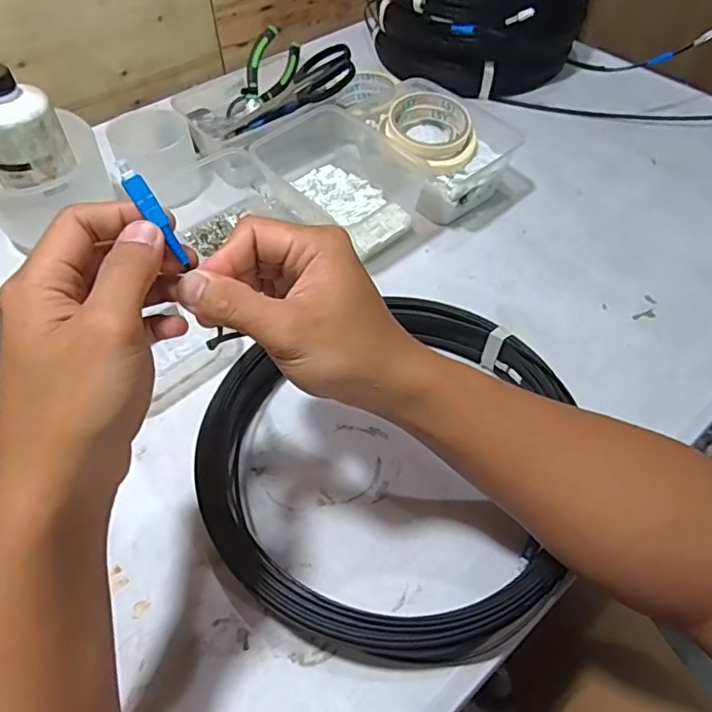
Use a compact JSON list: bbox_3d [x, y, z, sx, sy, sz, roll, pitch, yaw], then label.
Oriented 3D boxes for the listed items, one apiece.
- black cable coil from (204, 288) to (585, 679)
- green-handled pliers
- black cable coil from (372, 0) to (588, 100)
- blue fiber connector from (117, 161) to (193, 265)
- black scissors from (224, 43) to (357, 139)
[{"bbox_3d":[0.034,0.078,0.408,0.274,0.051,0.255,-1,52,1],"label":"black cable coil"},{"bbox_3d":[-0.101,-0.342,0.670,0.056,0.015,0.098,14,91,-9],"label":"green-handled pliers"},{"bbox_3d":[0.168,-0.485,0.780,0.277,0.119,0.339,11,53,10],"label":"black cable coil"},{"bbox_3d":[-0.093,-0.065,0.258,0.005,0.052,0.008,7,46,45],"label":"blue fiber connector"},{"bbox_3d":[-0.078,-0.302,0.650,0.173,0.022,0.077,-19,48,25],"label":"black scissors"}]

